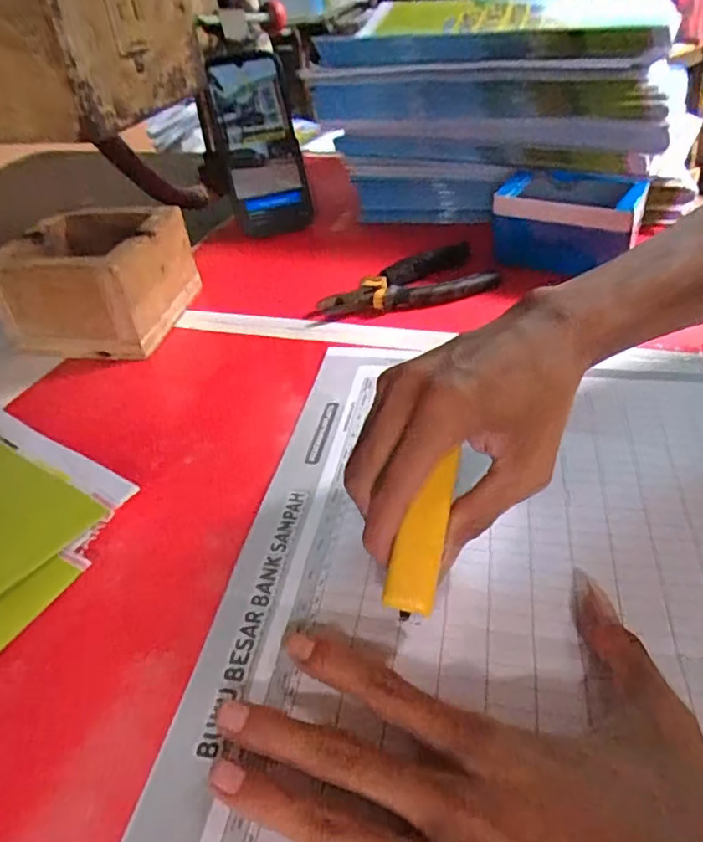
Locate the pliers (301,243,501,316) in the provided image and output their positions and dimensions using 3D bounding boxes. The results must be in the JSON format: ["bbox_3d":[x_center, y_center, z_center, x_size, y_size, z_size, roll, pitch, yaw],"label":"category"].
[{"bbox_3d":[0.044,-0.116,0.517,0.152,0.022,0.062,-16,39,-14],"label":"pliers"}]

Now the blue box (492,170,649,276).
[{"bbox_3d":[0.189,-0.174,0.534,0.118,0.066,0.087,11,41,21],"label":"blue box"}]

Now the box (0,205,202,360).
[{"bbox_3d":[-0.210,-0.117,0.504,0.123,0.083,0.121,3,39,11],"label":"box"}]

